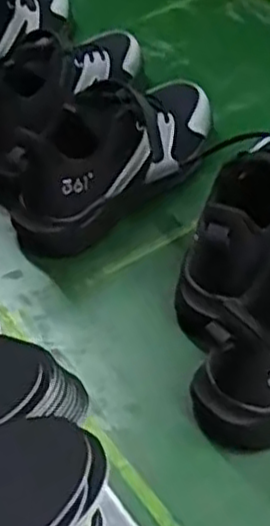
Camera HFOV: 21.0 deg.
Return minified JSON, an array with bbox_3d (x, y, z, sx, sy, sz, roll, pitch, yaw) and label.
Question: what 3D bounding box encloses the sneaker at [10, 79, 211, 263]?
[{"bbox_3d":[-0.011,-0.110,0.689,0.106,0.106,0.242,28,55,27],"label":"sneaker"}]

